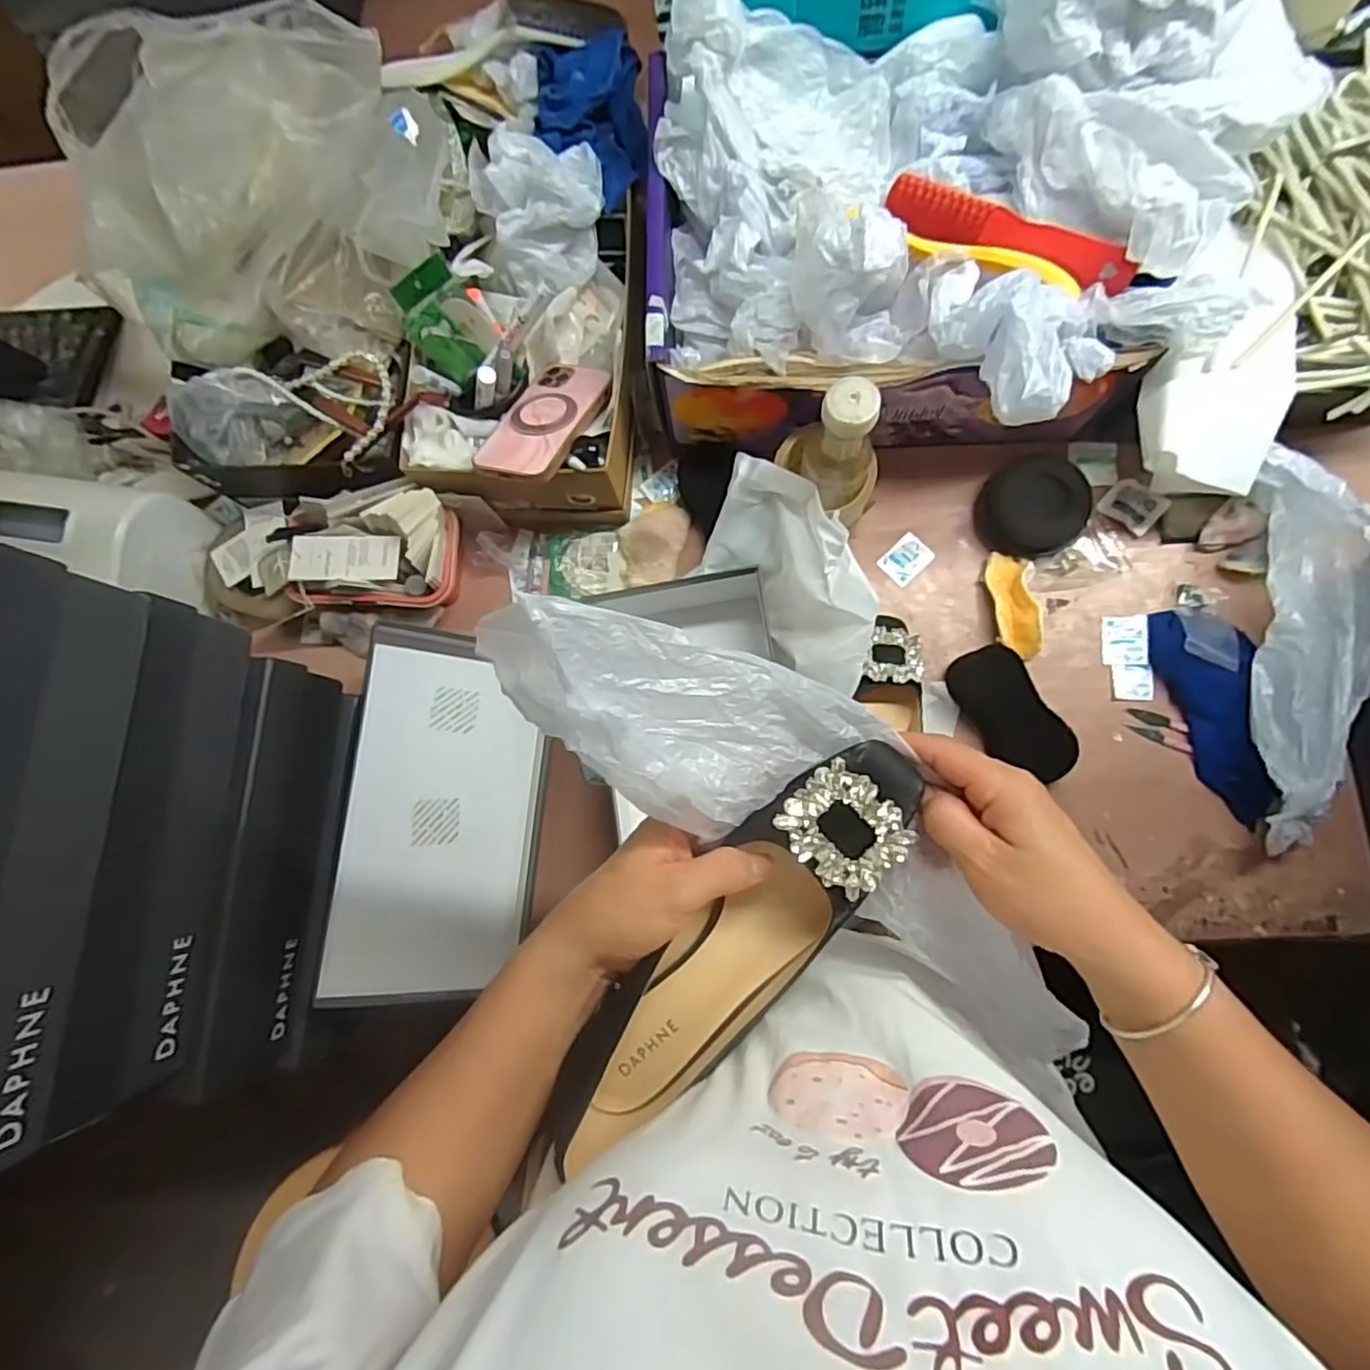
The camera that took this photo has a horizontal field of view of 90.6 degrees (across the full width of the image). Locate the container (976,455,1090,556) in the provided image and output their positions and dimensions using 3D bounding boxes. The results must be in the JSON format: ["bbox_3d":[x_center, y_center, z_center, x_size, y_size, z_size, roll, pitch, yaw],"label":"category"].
[{"bbox_3d":[0.321,-0.162,0.622,0.088,0.051,0.081,-1,82,4],"label":"container"}]

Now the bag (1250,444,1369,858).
[{"bbox_3d":[0.505,-0.031,0.543,0.060,0.071,0.324,4,82,5],"label":"bag"}]

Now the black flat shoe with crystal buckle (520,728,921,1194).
[{"bbox_3d":[0.024,0.144,0.365,0.070,0.049,0.273,40,96,9],"label":"black flat shoe with crystal buckle"}]

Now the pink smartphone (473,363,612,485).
[{"bbox_3d":[-0.118,-0.233,0.591,0.076,0.019,0.146,19,61,7],"label":"pink smartphone"}]

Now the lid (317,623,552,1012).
[{"bbox_3d":[-0.201,0.113,0.595,0.038,0.175,0.309,-6,75,45],"label":"lid"}]

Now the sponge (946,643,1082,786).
[{"bbox_3d":[0.293,0.027,0.608,0.057,0.028,0.128,-29,80,0],"label":"sponge"}]

